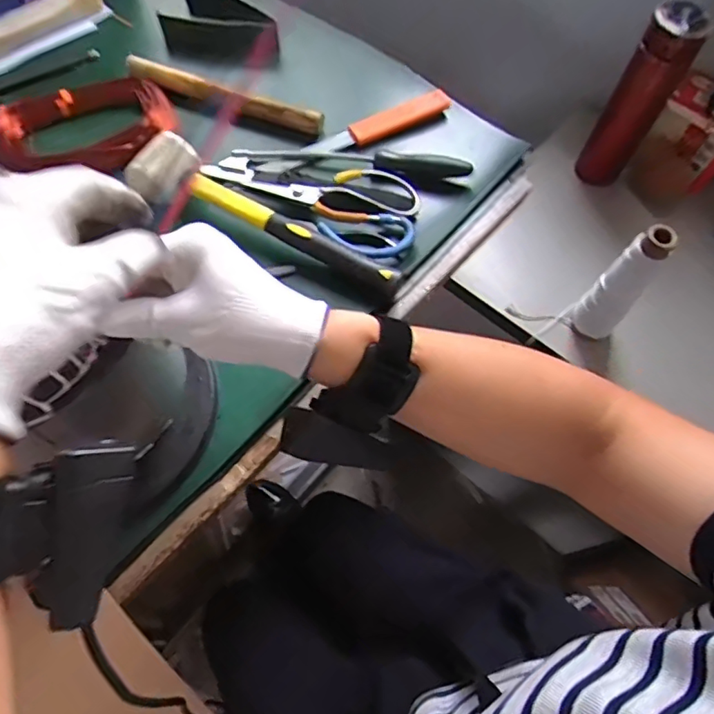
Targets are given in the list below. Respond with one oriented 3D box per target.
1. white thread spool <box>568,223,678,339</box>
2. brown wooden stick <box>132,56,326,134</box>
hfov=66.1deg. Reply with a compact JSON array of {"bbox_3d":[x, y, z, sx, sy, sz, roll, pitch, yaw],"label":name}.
[{"bbox_3d":[0.307,-0.083,0.637,0.053,0.196,0.051,1,64,-2],"label":"white thread spool"},{"bbox_3d":[-0.145,-0.291,0.604,0.233,0.021,0.020,21,65,7],"label":"brown wooden stick"}]

